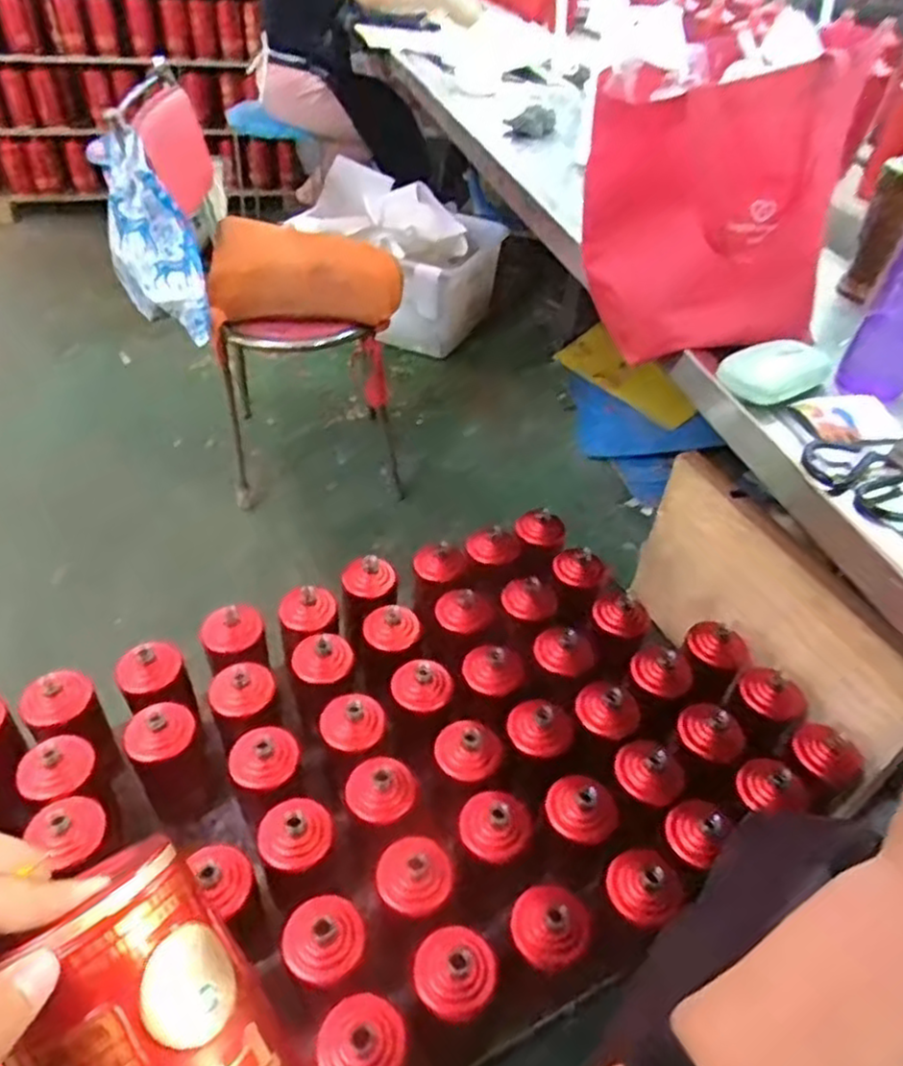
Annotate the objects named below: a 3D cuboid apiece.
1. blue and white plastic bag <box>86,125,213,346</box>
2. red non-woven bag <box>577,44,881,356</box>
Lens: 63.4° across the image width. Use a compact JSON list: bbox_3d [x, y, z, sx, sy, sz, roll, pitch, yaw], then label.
[{"bbox_3d":[-0.492,-0.476,1.190,0.173,0.284,0.080,29,47,23],"label":"blue and white plastic bag"},{"bbox_3d":[0.291,-0.341,0.793,0.249,0.270,0.197,-28,52,-32],"label":"red non-woven bag"}]

